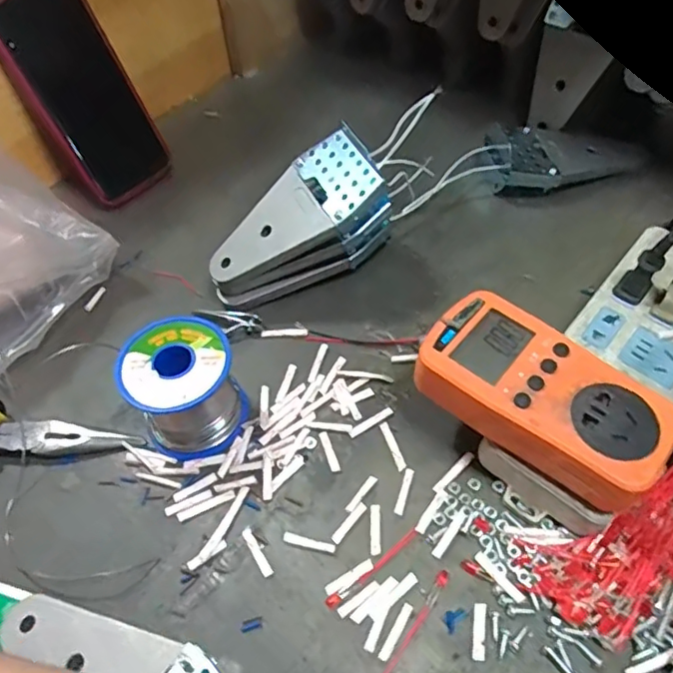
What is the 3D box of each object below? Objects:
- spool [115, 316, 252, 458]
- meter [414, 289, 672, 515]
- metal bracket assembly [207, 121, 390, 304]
[{"bbox_3d":[-0.092,0.033,0.356,0.063,0.062,0.061,-2,54,3],"label":"spool"},{"bbox_3d":[0.109,0.033,0.310,0.125,0.034,0.069,31,60,23],"label":"meter"},{"bbox_3d":[-0.029,-0.083,0.423,0.136,0.089,0.067,-13,54,-5],"label":"metal bracket assembly"}]

